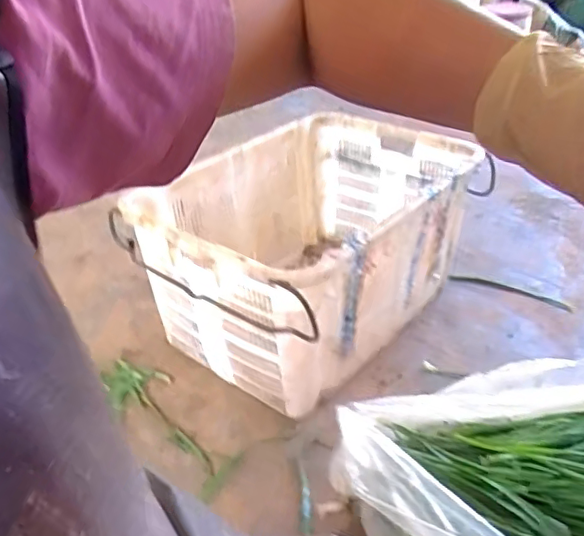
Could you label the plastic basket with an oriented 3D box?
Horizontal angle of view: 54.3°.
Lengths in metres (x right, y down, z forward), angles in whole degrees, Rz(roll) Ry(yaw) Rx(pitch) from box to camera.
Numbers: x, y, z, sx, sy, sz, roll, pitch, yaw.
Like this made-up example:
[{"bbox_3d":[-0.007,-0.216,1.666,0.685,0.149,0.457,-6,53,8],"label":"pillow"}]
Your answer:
[{"bbox_3d":[0.043,-0.027,1.199,0.488,0.370,0.576,25,42,35],"label":"plastic basket"}]

